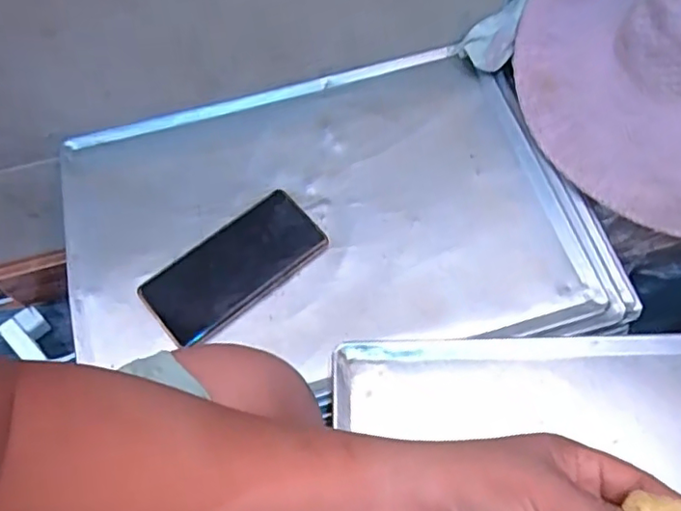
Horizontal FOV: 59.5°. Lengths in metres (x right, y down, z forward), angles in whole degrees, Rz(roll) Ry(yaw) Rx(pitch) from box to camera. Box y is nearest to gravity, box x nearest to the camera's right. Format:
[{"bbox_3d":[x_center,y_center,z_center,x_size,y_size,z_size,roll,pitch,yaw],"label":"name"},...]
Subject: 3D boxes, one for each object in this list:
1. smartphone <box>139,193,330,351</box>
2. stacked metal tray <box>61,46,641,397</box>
[{"bbox_3d":[-0.094,0.007,0.529,0.160,0.014,0.078,-34,63,-19],"label":"smartphone"},{"bbox_3d":[-0.014,-0.038,0.562,0.486,0.052,0.316,-11,58,-7],"label":"stacked metal tray"}]

